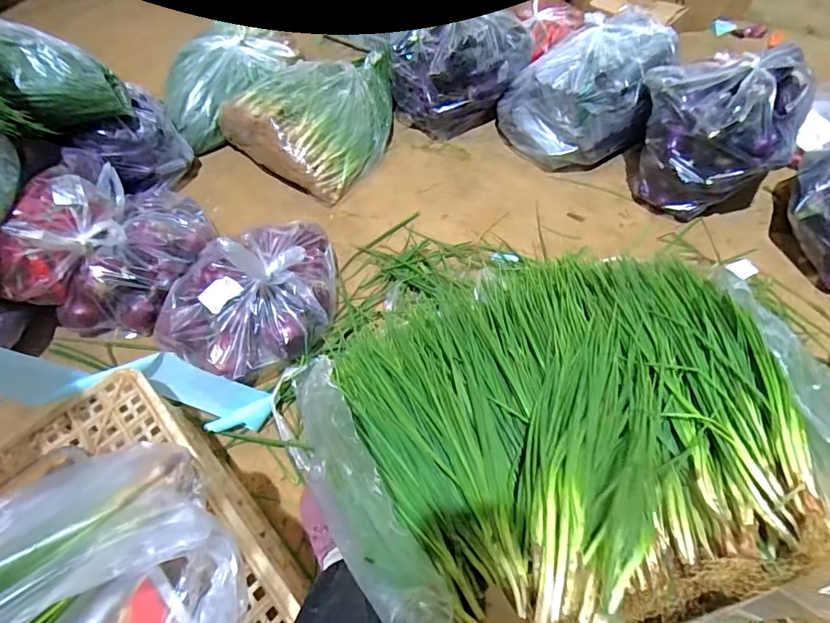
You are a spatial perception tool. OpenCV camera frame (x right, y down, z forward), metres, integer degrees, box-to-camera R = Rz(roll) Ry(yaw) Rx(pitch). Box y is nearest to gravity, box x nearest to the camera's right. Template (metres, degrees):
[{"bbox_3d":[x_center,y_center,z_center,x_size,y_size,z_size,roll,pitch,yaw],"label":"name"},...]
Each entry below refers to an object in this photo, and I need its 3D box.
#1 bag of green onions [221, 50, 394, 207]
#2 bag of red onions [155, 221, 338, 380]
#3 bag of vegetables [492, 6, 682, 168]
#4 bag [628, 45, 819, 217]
[{"bbox_3d":[-0.234,-0.558,1.278,0.391,0.174,0.470,32,62,22],"label":"bag of green onions"},{"bbox_3d":[-0.321,-0.024,0.917,0.364,0.152,0.306,-19,57,-11],"label":"bag of red onions"},{"bbox_3d":[0.461,-0.616,1.251,0.377,0.242,0.430,25,60,18],"label":"bag of vegetables"},{"bbox_3d":[0.676,-0.398,1.064,0.305,0.284,0.256,12,56,10],"label":"bag"}]

